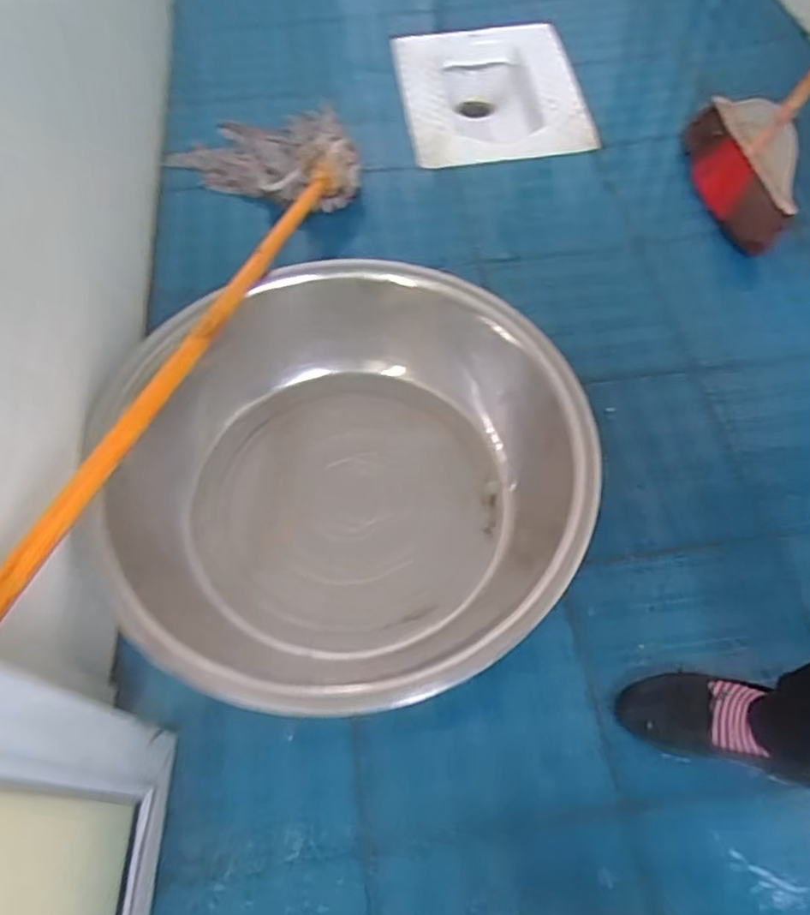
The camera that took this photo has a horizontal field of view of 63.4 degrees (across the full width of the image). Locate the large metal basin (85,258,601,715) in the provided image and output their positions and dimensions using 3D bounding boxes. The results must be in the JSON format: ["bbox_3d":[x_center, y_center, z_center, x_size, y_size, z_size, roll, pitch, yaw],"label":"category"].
[{"bbox_3d":[-0.069,0.024,0.882,0.590,0.170,0.593,0,60,0],"label":"large metal basin"}]

